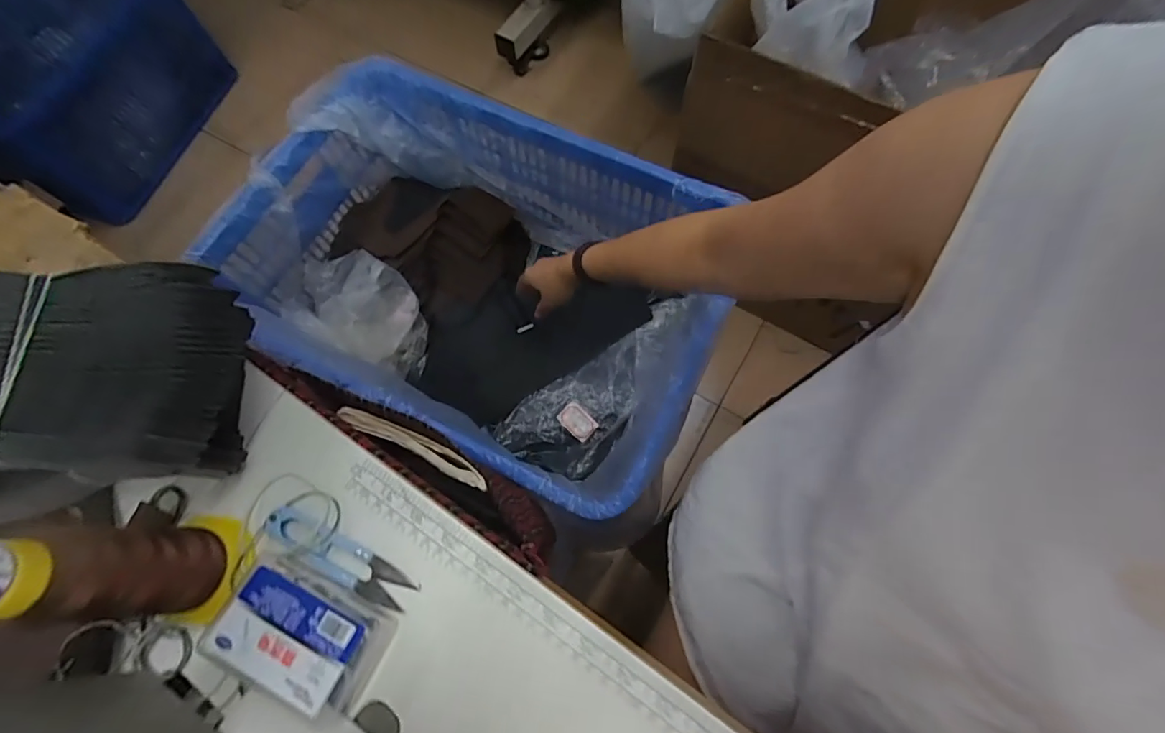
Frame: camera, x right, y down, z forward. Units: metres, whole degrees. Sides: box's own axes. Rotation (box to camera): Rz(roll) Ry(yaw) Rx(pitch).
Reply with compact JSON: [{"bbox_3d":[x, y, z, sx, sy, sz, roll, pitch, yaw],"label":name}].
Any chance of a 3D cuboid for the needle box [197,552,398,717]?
[{"bbox_3d":[-0.155,0.147,0.279,0.083,0.031,0.052,24,73,9],"label":"needle box"}]

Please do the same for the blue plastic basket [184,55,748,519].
[{"bbox_3d":[-0.131,-0.107,0.690,0.593,0.238,0.398,26,73,10],"label":"blue plastic basket"}]

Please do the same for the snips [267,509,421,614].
[{"bbox_3d":[-0.148,0.116,0.306,0.099,0.008,0.023,26,73,10],"label":"snips"}]

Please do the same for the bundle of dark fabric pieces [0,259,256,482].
[{"bbox_3d":[-0.283,0.004,0.296,0.168,0.065,0.117,4,71,2],"label":"bundle of dark fabric pieces"}]

